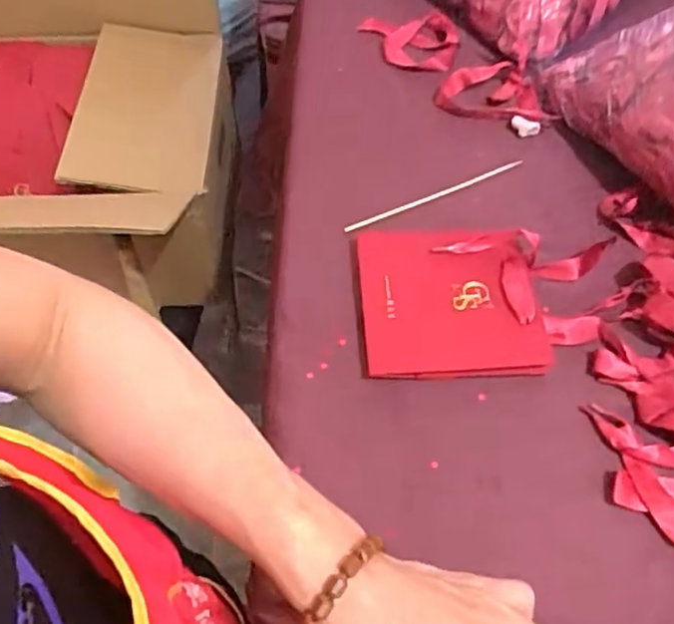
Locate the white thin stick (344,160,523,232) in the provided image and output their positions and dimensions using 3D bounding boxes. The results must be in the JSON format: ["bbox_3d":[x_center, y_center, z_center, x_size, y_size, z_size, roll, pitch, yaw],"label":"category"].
[{"bbox_3d":[0.093,-0.111,0.623,0.196,0.009,0.008,-24,58,-18],"label":"white thin stick"}]

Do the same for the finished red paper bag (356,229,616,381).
[{"bbox_3d":[0.119,-0.012,0.537,0.197,0.024,0.141,0,54,-1],"label":"finished red paper bag"}]

